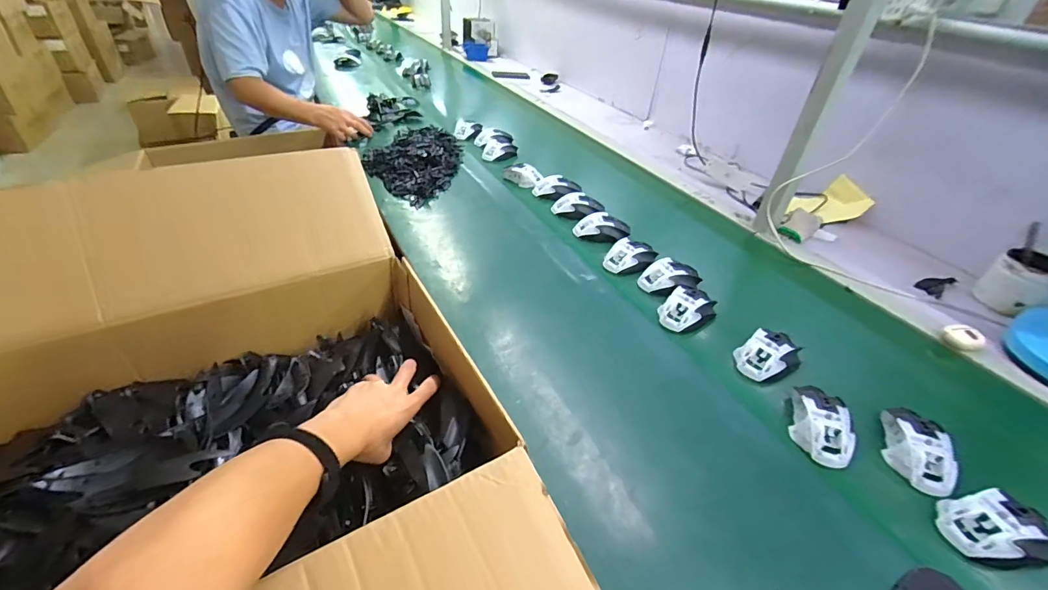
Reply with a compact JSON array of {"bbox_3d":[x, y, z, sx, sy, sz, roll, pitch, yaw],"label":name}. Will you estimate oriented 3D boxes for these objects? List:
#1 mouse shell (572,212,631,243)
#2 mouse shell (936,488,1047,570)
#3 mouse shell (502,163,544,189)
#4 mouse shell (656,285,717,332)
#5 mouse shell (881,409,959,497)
[{"bbox_3d":[0.160,-0.138,0.904,0.116,0.032,0.074,6,39,1],"label":"mouse shell"},{"bbox_3d":[0.496,0.242,0.458,0.109,0.034,0.068,4,39,-1],"label":"mouse shell"},{"bbox_3d":[-0.005,-0.297,1.087,0.113,0.030,0.057,33,46,30],"label":"mouse shell"},{"bbox_3d":[0.265,0.020,0.711,0.107,0.033,0.070,-22,46,-30],"label":"mouse shell"},{"bbox_3d":[0.471,0.181,0.529,0.058,0.039,0.105,15,40,12],"label":"mouse shell"}]

